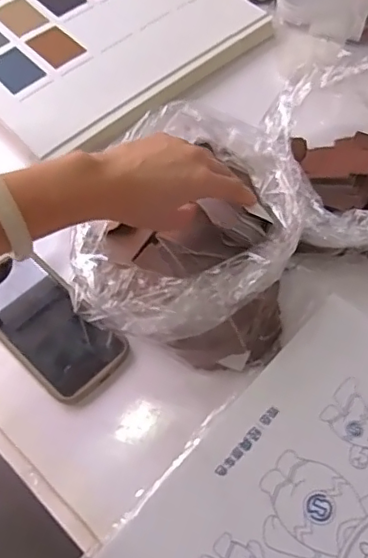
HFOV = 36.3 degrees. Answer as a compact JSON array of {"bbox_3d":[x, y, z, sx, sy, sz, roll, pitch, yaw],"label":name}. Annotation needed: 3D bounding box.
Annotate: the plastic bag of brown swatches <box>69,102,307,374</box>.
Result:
[{"bbox_3d":[0.013,-0.036,0.491,0.161,0.127,0.187,8,58,9],"label":"plastic bag of brown swatches"}]

